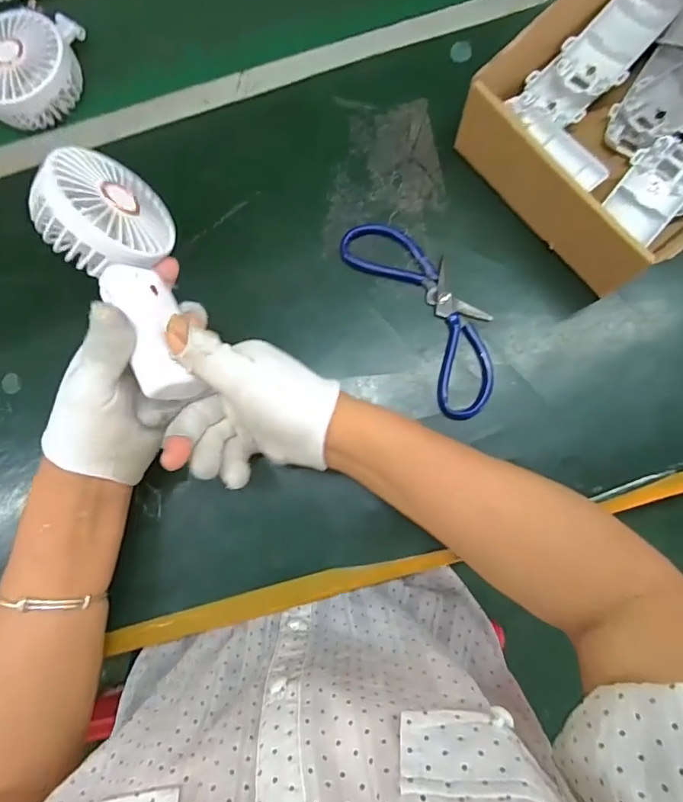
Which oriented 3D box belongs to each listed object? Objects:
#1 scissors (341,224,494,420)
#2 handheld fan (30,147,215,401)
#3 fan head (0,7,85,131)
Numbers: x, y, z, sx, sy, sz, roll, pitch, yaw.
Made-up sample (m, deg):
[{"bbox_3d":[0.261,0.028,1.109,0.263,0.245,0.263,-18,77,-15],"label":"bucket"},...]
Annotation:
[{"bbox_3d":[0.068,-0.070,0.373,0.065,0.013,0.168,-32,79,-1],"label":"scissors"},{"bbox_3d":[-0.146,-0.082,0.327,0.042,0.087,0.178,-28,80,28],"label":"handheld fan"},{"bbox_3d":[-0.275,-0.288,0.417,0.085,0.039,0.103,7,85,4],"label":"fan head"}]

